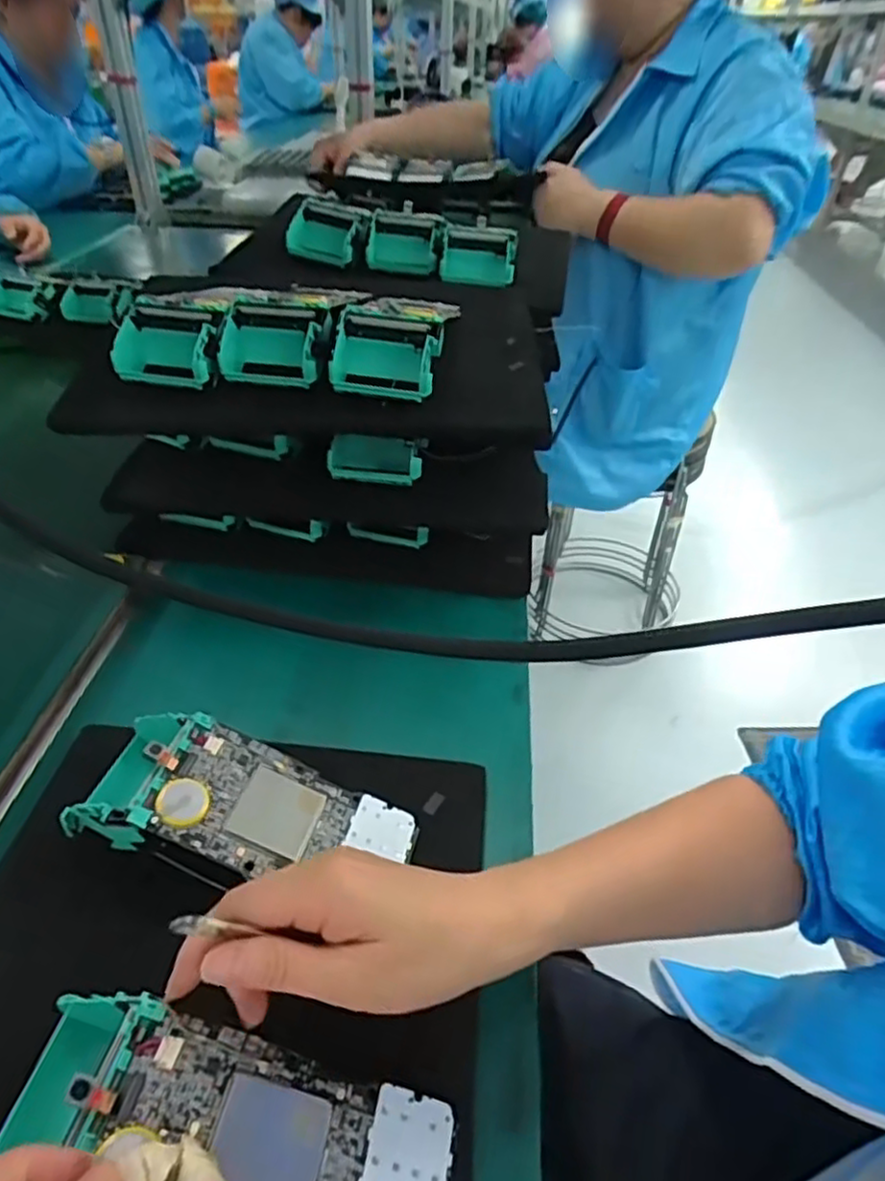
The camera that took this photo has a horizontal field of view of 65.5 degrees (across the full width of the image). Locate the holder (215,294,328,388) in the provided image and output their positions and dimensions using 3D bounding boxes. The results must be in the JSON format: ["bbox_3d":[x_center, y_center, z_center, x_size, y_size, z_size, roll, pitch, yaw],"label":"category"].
[{"bbox_3d":[-0.118,-0.171,0.482,0.075,0.045,0.044,8,41,7],"label":"holder"}]

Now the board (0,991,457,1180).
[{"bbox_3d":[-0.072,0.200,0.255,0.157,0.019,0.064,28,43,-2],"label":"board"}]

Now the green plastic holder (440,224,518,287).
[{"bbox_3d":[0.035,-0.320,0.658,0.073,0.041,0.058,2,41,1],"label":"green plastic holder"}]

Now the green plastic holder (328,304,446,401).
[{"bbox_3d":[-0.041,-0.158,0.466,0.076,0.045,0.042,6,41,6],"label":"green plastic holder"}]

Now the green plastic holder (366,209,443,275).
[{"bbox_3d":[-0.038,-0.342,0.674,0.072,0.043,0.044,5,41,5],"label":"green plastic holder"}]

